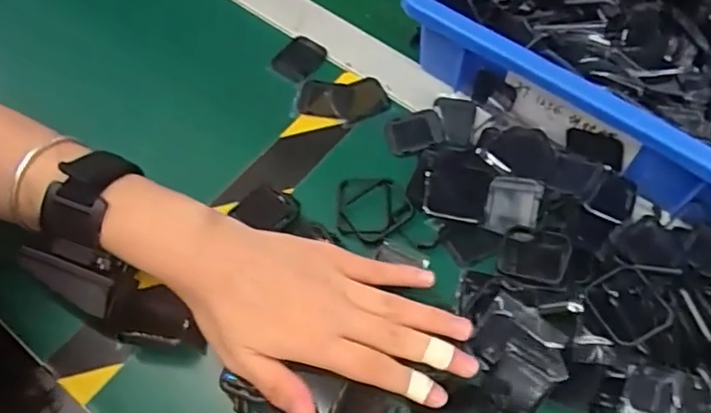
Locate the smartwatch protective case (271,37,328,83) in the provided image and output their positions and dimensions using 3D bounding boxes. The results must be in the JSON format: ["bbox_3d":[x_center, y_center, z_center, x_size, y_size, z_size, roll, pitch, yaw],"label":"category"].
[{"bbox_3d":[-0.045,-0.120,0.489,0.035,0.005,0.040,28,64,15],"label":"smartwatch protective case"}]

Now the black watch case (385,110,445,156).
[{"bbox_3d":[0.044,-0.055,0.447,0.042,0.007,0.032,-11,61,-6],"label":"black watch case"}]

